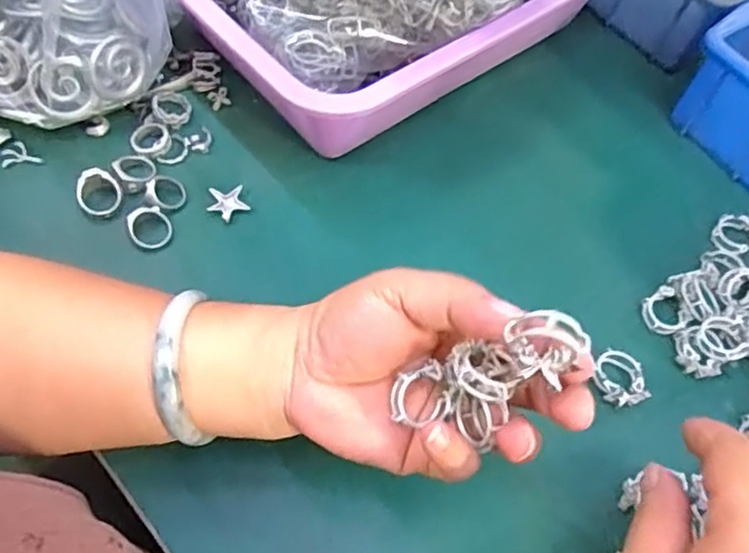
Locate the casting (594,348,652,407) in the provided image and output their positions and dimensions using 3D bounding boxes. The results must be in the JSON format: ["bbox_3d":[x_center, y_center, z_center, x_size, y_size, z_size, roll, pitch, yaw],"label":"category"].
[{"bbox_3d":[0.132,0.055,0.353,0.025,0.014,0.030,1,61,-6],"label":"casting"}]

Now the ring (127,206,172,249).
[{"bbox_3d":[-0.128,-0.028,0.371,0.023,0.006,0.024,3,61,-5],"label":"ring"}]

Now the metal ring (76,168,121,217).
[{"bbox_3d":[-0.160,-0.048,0.376,0.024,0.014,0.025,3,61,-5],"label":"metal ring"}]

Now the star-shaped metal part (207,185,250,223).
[{"bbox_3d":[-0.087,-0.044,0.387,0.023,0.004,0.021,-7,62,-7],"label":"star-shaped metal part"}]

